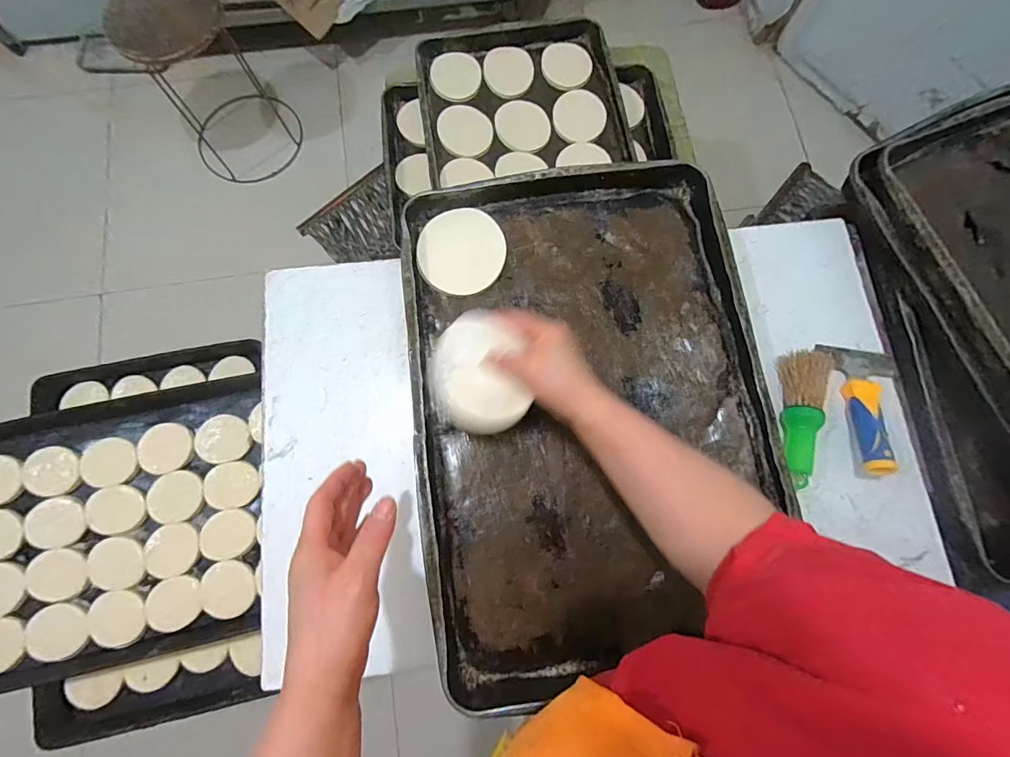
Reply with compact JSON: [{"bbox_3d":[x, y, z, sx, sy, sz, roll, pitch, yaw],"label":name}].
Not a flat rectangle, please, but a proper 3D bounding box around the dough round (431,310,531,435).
[{"bbox_3d":[-0.027,-0.003,0.496,0.124,0.027,0.126,6,103,26],"label":"dough round"}]

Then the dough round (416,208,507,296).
[{"bbox_3d":[-0.055,-0.161,0.573,0.108,0.010,0.109,0,78,-1],"label":"dough round"}]

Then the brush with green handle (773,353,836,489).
[{"bbox_3d":[0.355,0.046,0.529,0.047,0.035,0.156,6,78,0],"label":"brush with green handle"}]

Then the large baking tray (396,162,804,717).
[{"bbox_3d":[0.095,0.027,0.529,0.394,0.049,0.569,-9,78,-3],"label":"large baking tray"}]

